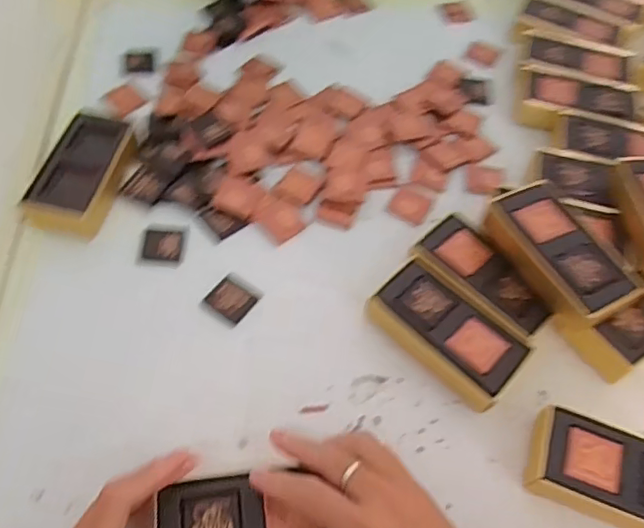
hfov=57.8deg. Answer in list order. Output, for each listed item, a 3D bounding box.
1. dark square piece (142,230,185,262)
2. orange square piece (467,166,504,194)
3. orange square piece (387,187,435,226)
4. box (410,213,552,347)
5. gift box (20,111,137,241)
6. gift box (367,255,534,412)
[{"bbox_3d":[-0.130,-0.016,0.476,0.031,0.004,0.028,1,58,-4],"label":"dark square piece"},{"bbox_3d":[0.149,-0.076,0.531,0.033,0.004,0.035,7,49,8],"label":"orange square piece"},{"bbox_3d":[0.079,-0.051,0.519,0.034,0.004,0.033,25,59,11],"label":"orange square piece"},{"bbox_3d":[0.124,0.016,0.463,0.056,0.034,0.110,-37,67,-24],"label":"box"},{"bbox_3d":[-0.200,-0.077,0.492,0.057,0.028,0.111,11,58,2],"label":"gift box"},{"bbox_3d":[0.091,0.052,0.433,0.111,0.035,0.060,41,64,20],"label":"gift box"}]

